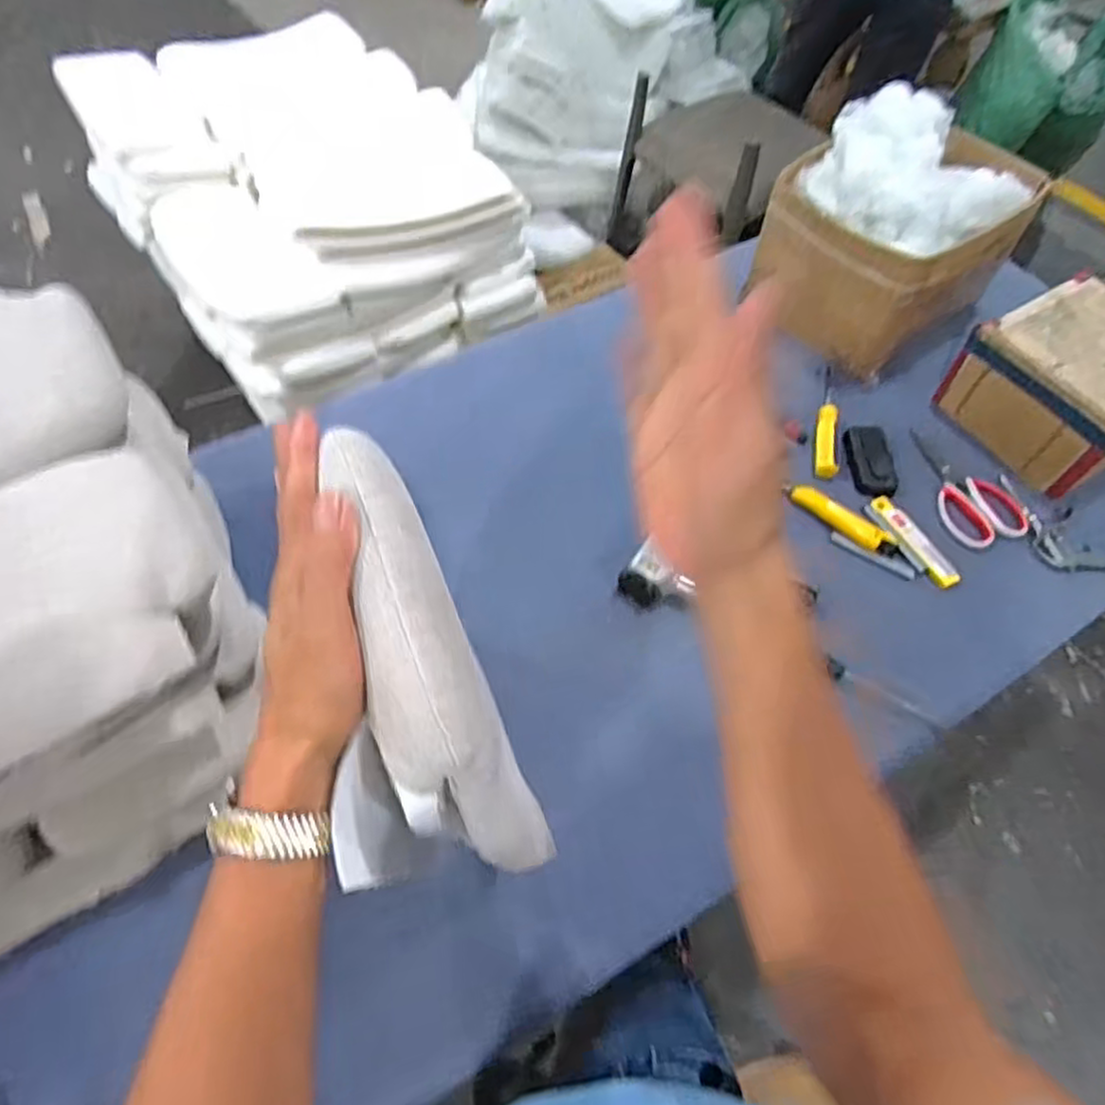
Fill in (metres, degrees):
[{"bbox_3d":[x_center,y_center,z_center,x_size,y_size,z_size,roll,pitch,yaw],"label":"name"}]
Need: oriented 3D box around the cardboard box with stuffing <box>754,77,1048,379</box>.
[{"bbox_3d":[0.463,-0.453,0.998,0.304,0.239,0.264,-32,63,-21],"label":"cardboard box with stuffing"}]

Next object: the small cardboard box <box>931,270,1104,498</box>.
[{"bbox_3d":[0.675,-0.219,0.922,0.218,0.144,0.218,-26,61,-18],"label":"small cardboard box"}]

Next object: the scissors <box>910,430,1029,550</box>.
[{"bbox_3d":[0.517,-0.088,0.907,0.100,0.017,0.183,-15,59,-12],"label":"scissors"}]

